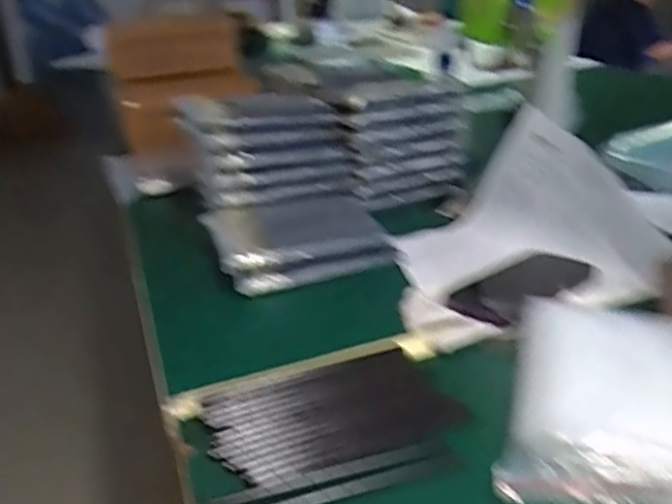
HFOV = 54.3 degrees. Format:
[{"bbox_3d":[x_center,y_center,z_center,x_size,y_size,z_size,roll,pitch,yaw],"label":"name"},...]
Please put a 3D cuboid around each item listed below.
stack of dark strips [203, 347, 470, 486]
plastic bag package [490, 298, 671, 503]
[{"bbox_3d":[-0.004,0.122,0.505,0.179,0.010,0.112,-12,26,-19],"label":"stack of dark strips"},{"bbox_3d":[0.200,0.103,0.466,0.147,0.046,0.199,4,25,15],"label":"plastic bag package"}]

